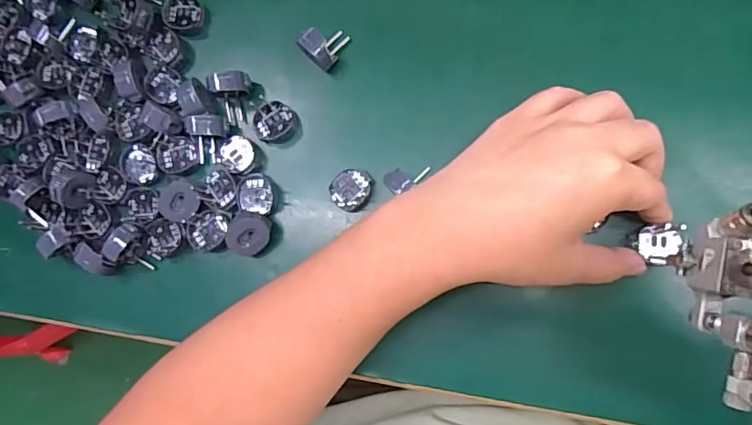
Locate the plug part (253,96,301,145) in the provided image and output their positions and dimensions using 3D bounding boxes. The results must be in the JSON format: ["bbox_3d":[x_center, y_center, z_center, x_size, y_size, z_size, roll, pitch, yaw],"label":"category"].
[{"bbox_3d":[-0.068,-0.061,0.350,0.030,0.013,0.029,-1,85,9],"label":"plug part"}]

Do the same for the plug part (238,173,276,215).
[{"bbox_3d":[-0.081,-0.012,0.349,0.023,0.012,0.027,2,86,9],"label":"plug part"}]

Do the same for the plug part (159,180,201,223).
[{"bbox_3d":[-0.134,-0.008,0.349,0.028,0.011,0.028,-1,85,9],"label":"plug part"}]

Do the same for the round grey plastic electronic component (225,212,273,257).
[{"bbox_3d":[-0.084,0.014,0.341,0.025,0.014,0.029,17,88,8],"label":"round grey plastic electronic component"}]

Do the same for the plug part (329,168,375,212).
[{"bbox_3d":[-0.016,-0.014,0.340,0.027,0.011,0.027,-1,85,9],"label":"plug part"}]

